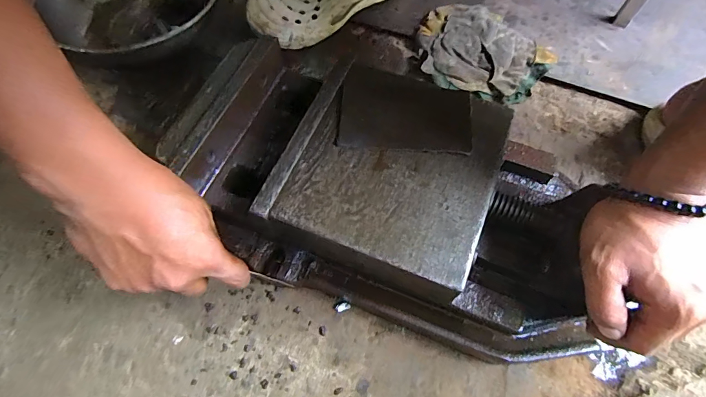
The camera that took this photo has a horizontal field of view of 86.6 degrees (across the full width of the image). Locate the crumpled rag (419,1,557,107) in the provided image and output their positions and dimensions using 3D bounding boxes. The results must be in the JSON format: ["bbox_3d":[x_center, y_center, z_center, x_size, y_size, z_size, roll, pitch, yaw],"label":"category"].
[{"bbox_3d":[0.161,-0.197,0.504,0.129,0.030,0.173,-39,69,-15],"label":"crumpled rag"}]

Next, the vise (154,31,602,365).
[{"bbox_3d":[0.027,-0.006,0.350,0.368,0.097,0.193,17,66,11],"label":"vise"}]

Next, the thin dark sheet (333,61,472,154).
[{"bbox_3d":[0.047,-0.082,0.340,0.113,0.007,0.097,7,58,1],"label":"thin dark sheet"}]

